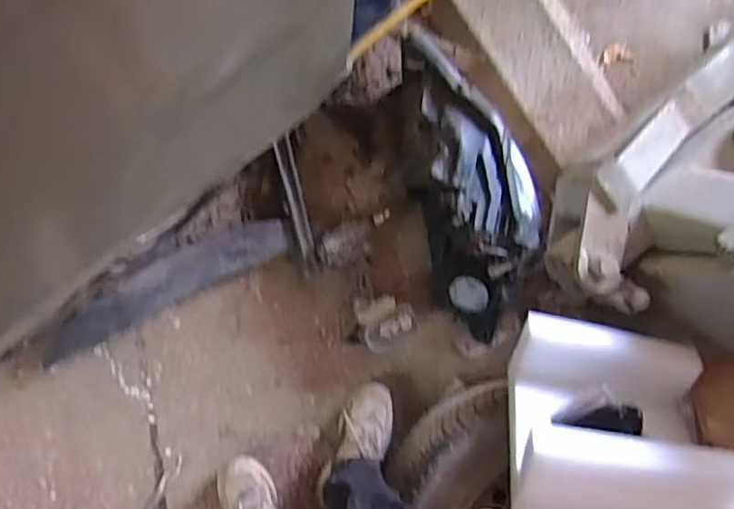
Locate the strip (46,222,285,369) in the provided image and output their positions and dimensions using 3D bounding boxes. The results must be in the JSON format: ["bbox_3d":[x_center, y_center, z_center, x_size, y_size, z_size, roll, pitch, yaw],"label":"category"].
[{"bbox_3d":[-0.392,0.056,1.184,0.486,0.028,0.098,-27,104,-11],"label":"strip"}]

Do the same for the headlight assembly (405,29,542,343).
[{"bbox_3d":[0.192,-0.121,1.168,0.228,0.185,0.583,-13,95,-9],"label":"headlight assembly"}]

